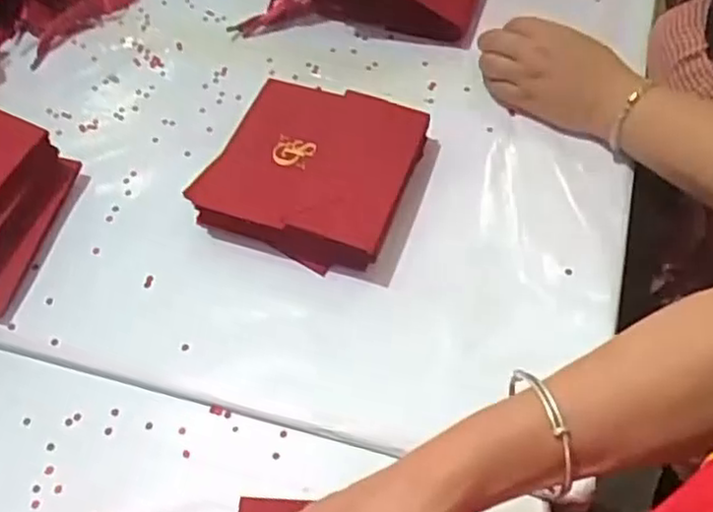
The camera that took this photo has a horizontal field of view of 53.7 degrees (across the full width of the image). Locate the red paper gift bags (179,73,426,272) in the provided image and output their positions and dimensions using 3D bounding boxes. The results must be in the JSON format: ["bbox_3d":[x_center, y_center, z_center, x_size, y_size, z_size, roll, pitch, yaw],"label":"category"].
[{"bbox_3d":[-0.037,-0.069,0.541,0.160,0.042,0.144,18,61,14],"label":"red paper gift bags"}]

